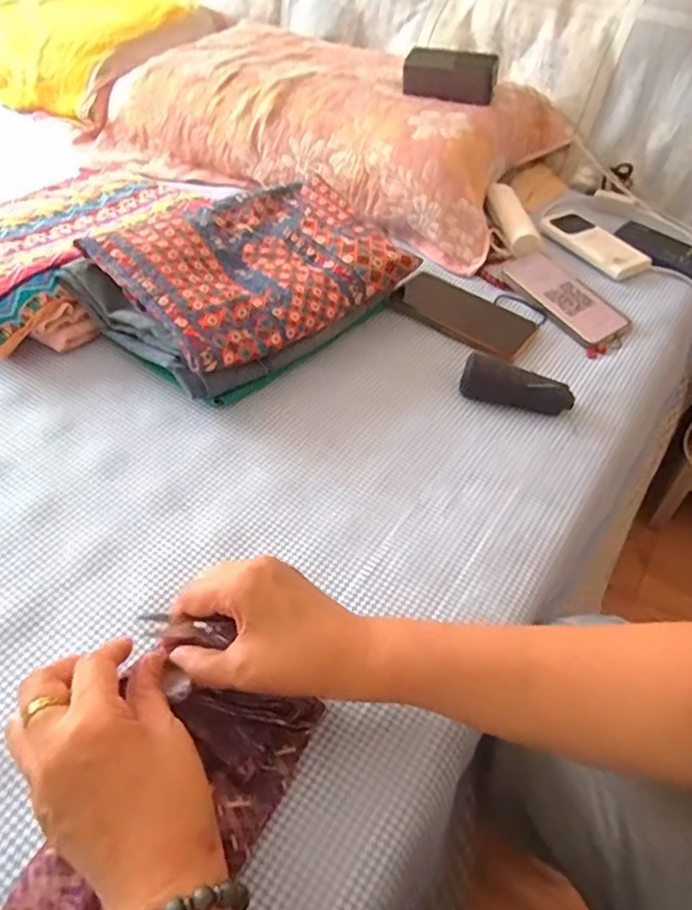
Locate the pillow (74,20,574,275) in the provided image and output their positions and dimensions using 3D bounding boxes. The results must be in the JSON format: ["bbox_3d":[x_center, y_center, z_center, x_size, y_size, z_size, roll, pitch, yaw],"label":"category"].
[{"bbox_3d":[-0.045,-0.518,0.943,0.672,0.139,0.366,26,50,19],"label":"pillow"}]

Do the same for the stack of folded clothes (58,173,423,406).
[{"bbox_3d":[-0.102,-0.186,0.655,0.310,0.100,0.207,-33,56,-30],"label":"stack of folded clothes"}]

